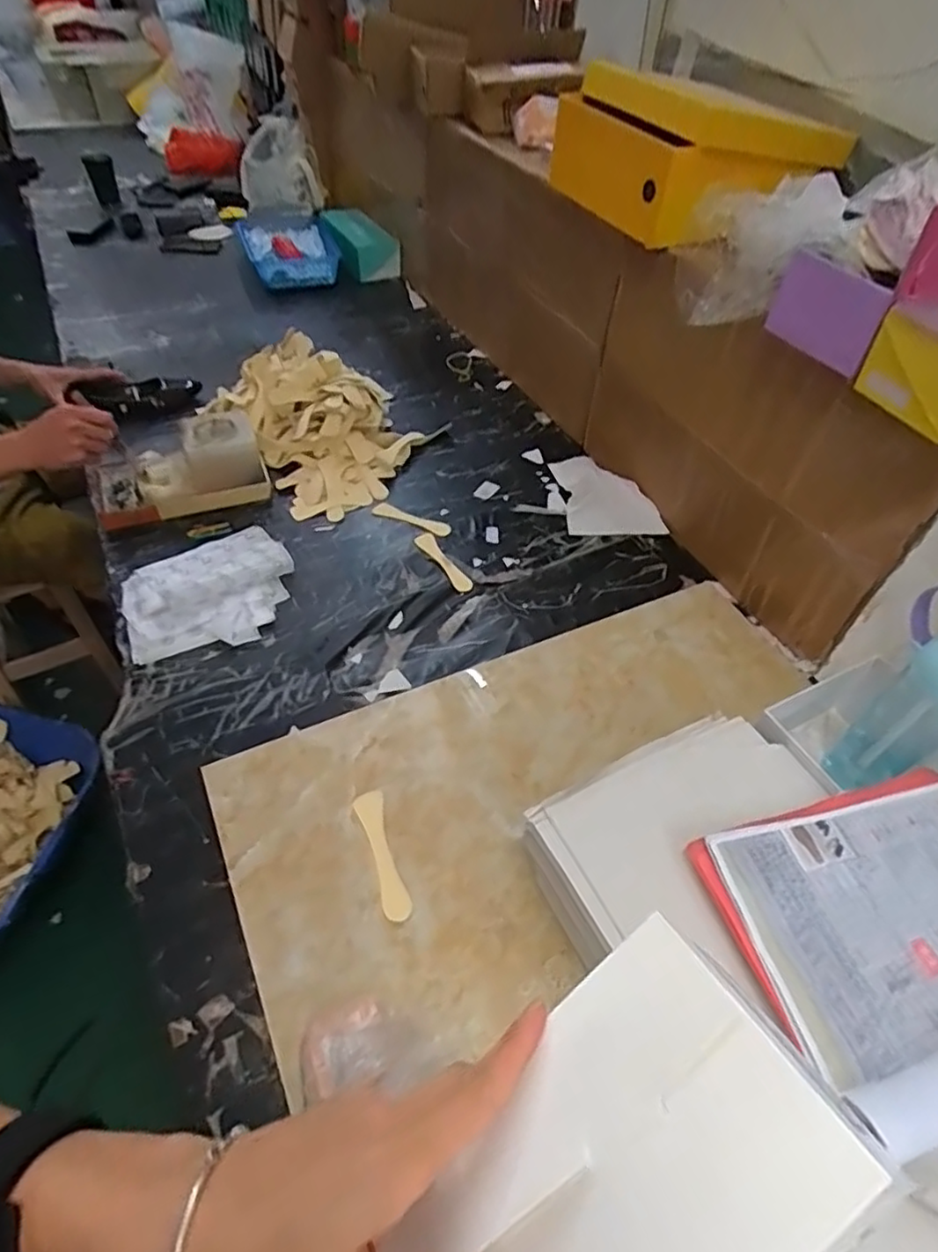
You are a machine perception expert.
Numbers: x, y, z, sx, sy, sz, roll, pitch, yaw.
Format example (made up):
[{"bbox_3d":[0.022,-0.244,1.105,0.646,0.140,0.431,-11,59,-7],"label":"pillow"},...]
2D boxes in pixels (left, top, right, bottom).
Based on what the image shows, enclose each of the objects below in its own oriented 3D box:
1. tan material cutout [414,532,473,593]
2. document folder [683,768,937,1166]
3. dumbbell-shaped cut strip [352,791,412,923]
[{"bbox_3d":[-0.043,-0.108,1.072,0.033,0.005,0.151,-21,54,-23],"label":"tan material cutout"},{"bbox_3d":[0.395,0.263,0.571,0.308,0.027,0.249,-11,50,-15],"label":"document folder"},{"bbox_3d":[-0.097,0.253,0.726,0.033,0.007,0.148,-6,48,-22],"label":"dumbbell-shaped cut strip"}]

